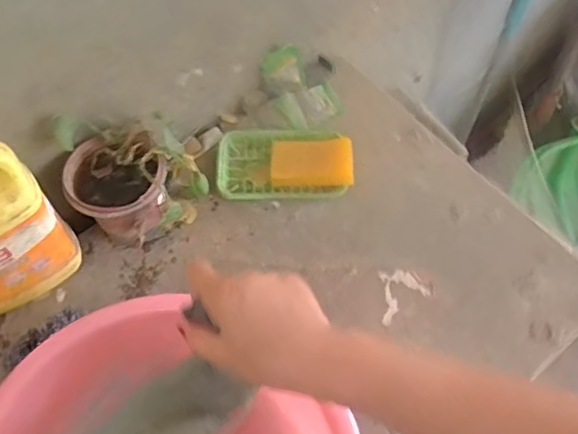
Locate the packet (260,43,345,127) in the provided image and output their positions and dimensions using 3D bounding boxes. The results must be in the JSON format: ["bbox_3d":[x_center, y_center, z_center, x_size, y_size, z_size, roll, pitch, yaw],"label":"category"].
[{"bbox_3d":[0.018,-0.179,0.808,0.088,0.055,0.108,-25,63,-14],"label":"packet"}]

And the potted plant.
[{"bbox_3d":[-0.185,-0.044,0.687,0.144,0.157,0.113,-34,66,-18],"label":"potted plant"}]

